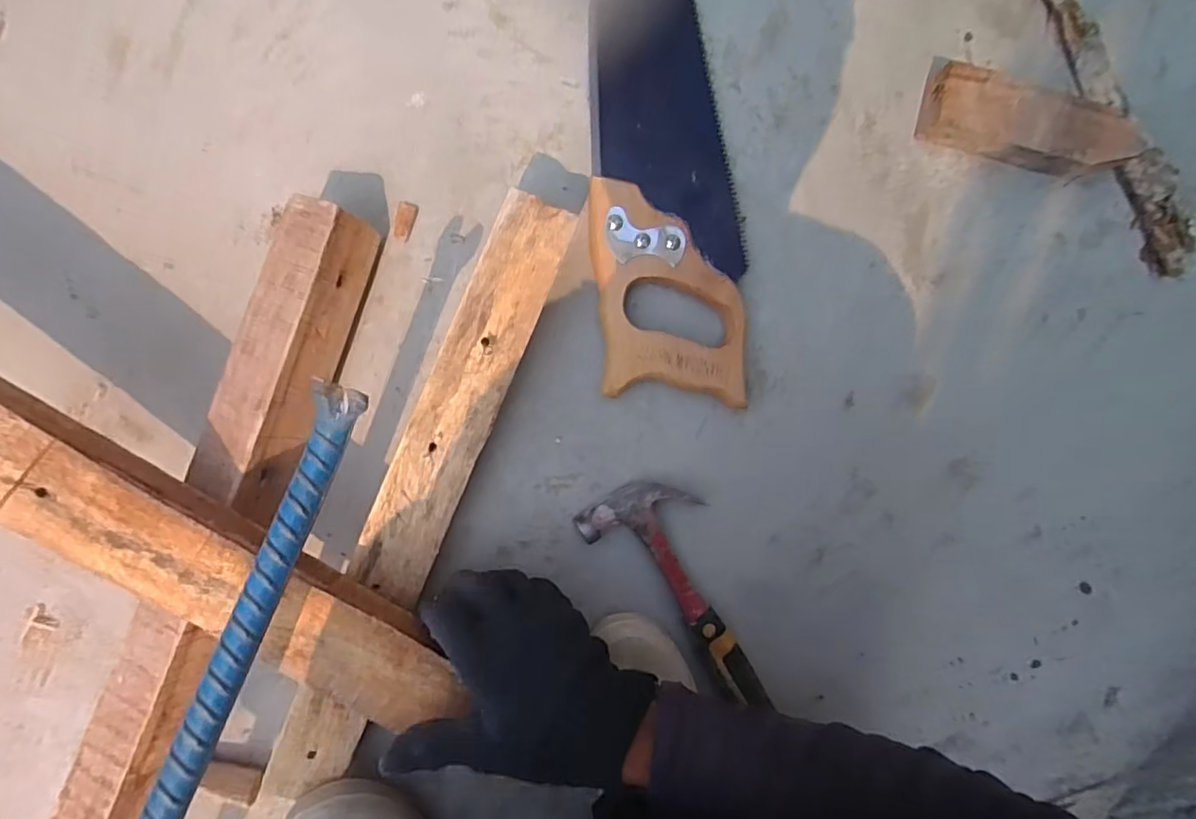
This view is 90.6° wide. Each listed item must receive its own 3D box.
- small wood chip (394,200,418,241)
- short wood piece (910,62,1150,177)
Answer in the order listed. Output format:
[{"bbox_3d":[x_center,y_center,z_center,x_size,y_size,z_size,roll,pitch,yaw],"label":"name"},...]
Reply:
[{"bbox_3d":[-0.148,-0.146,0.457,0.015,0.004,0.029,12,90,-8],"label":"small wood chip"},{"bbox_3d":[0.374,-0.247,0.510,0.193,0.043,0.073,9,90,-8],"label":"short wood piece"}]

